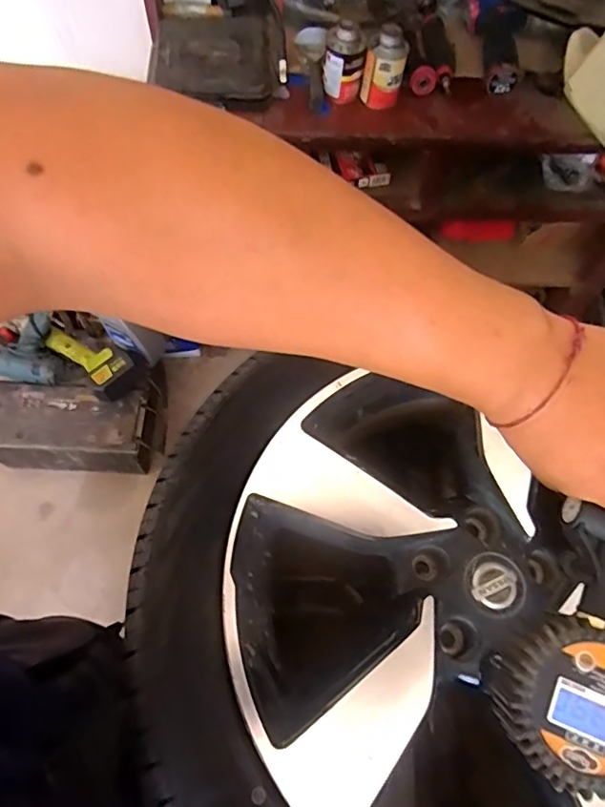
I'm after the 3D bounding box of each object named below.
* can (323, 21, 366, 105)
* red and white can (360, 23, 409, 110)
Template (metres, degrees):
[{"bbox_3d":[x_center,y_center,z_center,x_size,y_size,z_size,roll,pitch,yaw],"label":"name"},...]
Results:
[{"bbox_3d":[0.068,-0.561,0.872,0.065,0.100,0.065,1,66,-3],"label":"can"},{"bbox_3d":[0.133,-0.549,0.871,0.064,0.114,0.052,12,66,2],"label":"red and white can"}]

